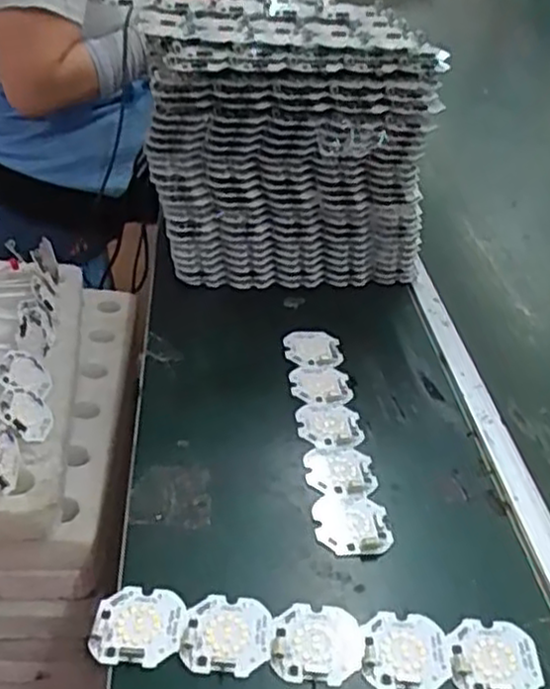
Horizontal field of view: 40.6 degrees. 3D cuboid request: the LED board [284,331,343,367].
[{"bbox_3d":[0.032,0.004,0.622,0.047,0.004,0.046,1,41,-9],"label":"LED board"}]

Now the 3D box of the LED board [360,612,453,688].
[{"bbox_3d":[0.071,0.164,0.398,0.046,0.004,0.045,6,34,0],"label":"LED board"}]

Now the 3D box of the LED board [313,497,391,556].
[{"bbox_3d":[0.048,0.113,0.469,0.046,0.005,0.046,2,34,-7],"label":"LED board"}]

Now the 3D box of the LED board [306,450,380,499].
[{"bbox_3d":[0.044,0.086,0.505,0.046,0.004,0.045,1,34,-7],"label":"LED board"}]

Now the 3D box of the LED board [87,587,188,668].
[{"bbox_3d":[-0.073,0.150,0.399,0.047,0.007,0.043,8,37,2],"label":"LED board"}]

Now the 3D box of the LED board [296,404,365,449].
[{"bbox_3d":[0.040,0.058,0.545,0.046,0.004,0.048,1,34,-7],"label":"LED board"}]

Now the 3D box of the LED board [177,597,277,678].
[{"bbox_3d":[-0.025,0.156,0.400,0.046,0.005,0.043,7,34,1],"label":"LED board"}]

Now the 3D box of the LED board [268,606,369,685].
[{"bbox_3d":[0.023,0.160,0.398,0.048,0.005,0.044,6,34,-1],"label":"LED board"}]

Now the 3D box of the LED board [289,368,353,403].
[{"bbox_3d":[0.036,0.032,0.584,0.046,0.004,0.043,1,34,-8],"label":"LED board"}]

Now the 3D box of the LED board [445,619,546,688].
[{"bbox_3d":[0.118,0.167,0.397,0.047,0.004,0.046,5,34,-2],"label":"LED board"}]

